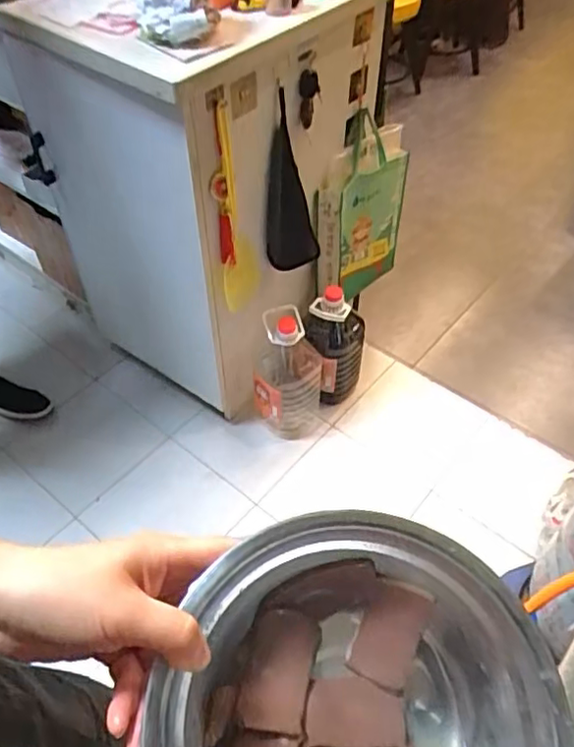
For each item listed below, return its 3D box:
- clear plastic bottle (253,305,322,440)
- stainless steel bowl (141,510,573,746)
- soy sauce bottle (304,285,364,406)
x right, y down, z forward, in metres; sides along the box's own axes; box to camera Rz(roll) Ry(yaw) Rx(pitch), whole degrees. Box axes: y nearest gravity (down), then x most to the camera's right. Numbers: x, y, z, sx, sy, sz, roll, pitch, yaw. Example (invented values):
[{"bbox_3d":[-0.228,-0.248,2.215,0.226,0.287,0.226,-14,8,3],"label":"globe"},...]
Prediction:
[{"bbox_3d":[0.001,0.008,1.490,0.159,0.322,0.149,1,50,1],"label":"clear plastic bottle"},{"bbox_3d":[0.033,0.174,0.302,0.187,0.085,0.181,3,50,3],"label":"stainless steel bowl"},{"bbox_3d":[0.115,-0.046,1.553,0.143,0.324,0.125,5,50,4],"label":"soy sauce bottle"}]

